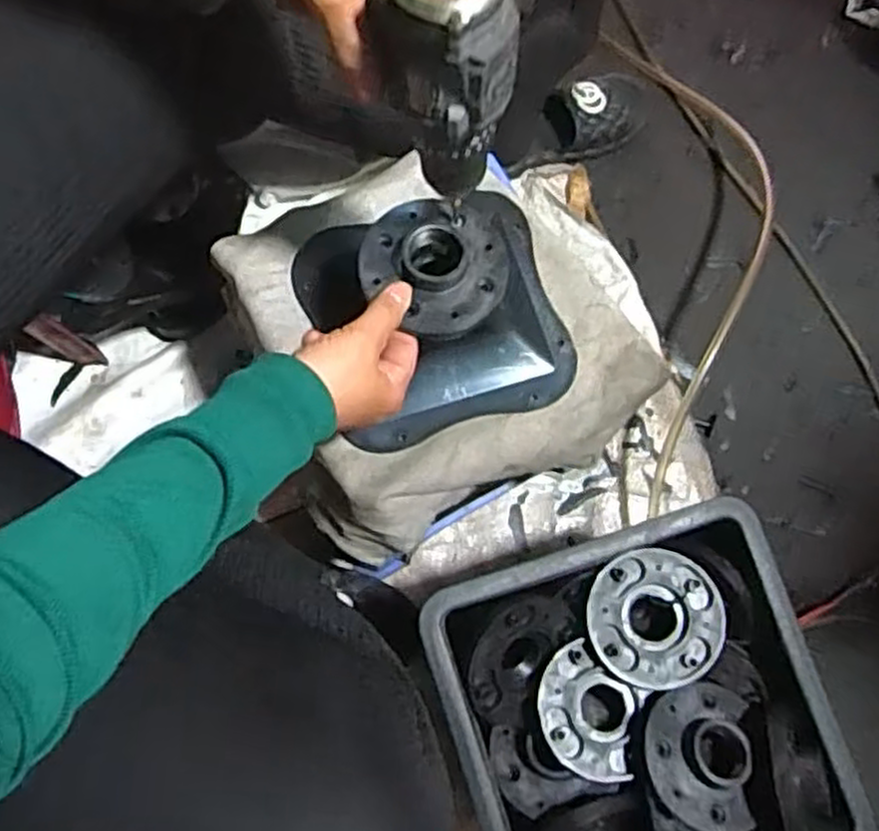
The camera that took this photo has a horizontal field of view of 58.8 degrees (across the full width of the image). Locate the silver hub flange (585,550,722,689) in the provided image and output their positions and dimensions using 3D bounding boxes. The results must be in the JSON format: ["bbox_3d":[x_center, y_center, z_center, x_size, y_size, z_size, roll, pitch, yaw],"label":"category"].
[{"bbox_3d":[0.158,0.147,0.570,0.096,0.015,0.095,0,76,-2],"label":"silver hub flange"}]

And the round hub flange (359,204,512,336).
[{"bbox_3d":[-0.003,-0.100,0.504,0.094,0.019,0.091,0,76,-2],"label":"round hub flange"}]

